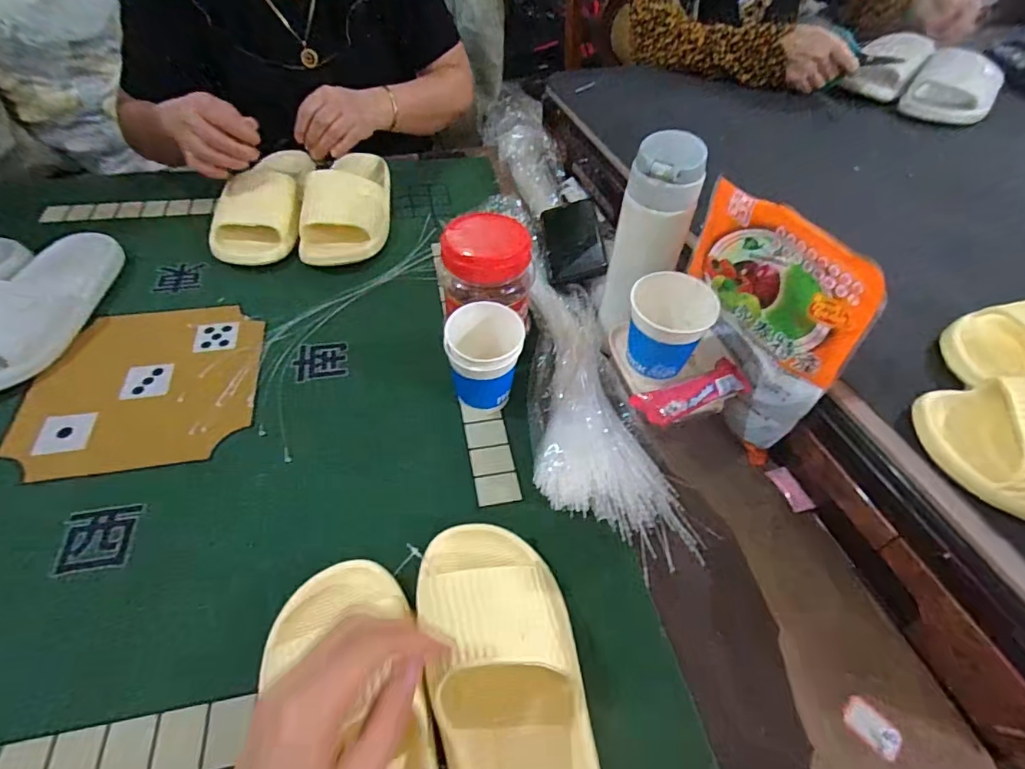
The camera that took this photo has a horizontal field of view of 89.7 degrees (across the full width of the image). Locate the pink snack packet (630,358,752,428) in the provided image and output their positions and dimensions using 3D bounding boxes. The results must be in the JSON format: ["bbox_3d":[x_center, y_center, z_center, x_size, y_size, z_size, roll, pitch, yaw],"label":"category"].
[{"bbox_3d":[0.159,0.007,0.452,0.118,0.022,0.034,-22,54,-19],"label":"pink snack packet"}]

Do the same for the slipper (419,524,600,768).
[{"bbox_3d":[0.000,0.202,0.331,0.095,0.064,0.243,-10,57,-10],"label":"slipper"}]

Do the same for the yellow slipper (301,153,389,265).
[{"bbox_3d":[-0.227,-0.260,0.708,0.109,0.070,0.224,-2,50,-3],"label":"yellow slipper"}]

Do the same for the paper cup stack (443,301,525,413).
[{"bbox_3d":[-0.025,-0.020,0.489,0.067,0.103,0.074,1,50,-1],"label":"paper cup stack"}]

